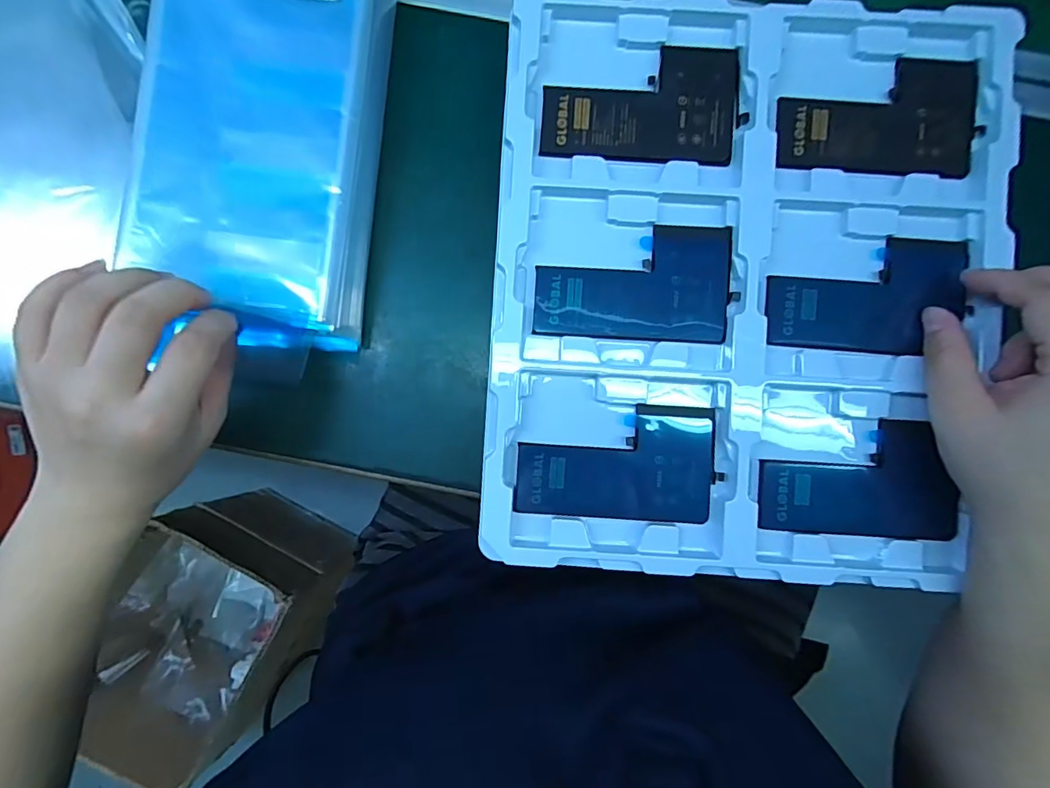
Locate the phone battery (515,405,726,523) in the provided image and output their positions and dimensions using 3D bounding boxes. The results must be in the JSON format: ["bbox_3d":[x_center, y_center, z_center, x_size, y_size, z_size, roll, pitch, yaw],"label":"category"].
[{"bbox_3d":[0.052,0.038,0.284,0.110,0.008,0.064,2,87,0],"label":"phone battery"}]

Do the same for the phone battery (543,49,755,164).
[{"bbox_3d":[0.067,-0.164,0.289,0.112,0.007,0.066,0,87,0],"label":"phone battery"}]

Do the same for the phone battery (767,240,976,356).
[{"bbox_3d":[0.194,-0.057,0.286,0.112,0.009,0.065,2,85,-2],"label":"phone battery"}]

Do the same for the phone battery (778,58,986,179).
[{"bbox_3d":[0.201,-0.157,0.285,0.114,0.005,0.066,-1,87,0],"label":"phone battery"}]

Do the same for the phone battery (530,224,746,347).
[{"bbox_3d":[0.062,-0.064,0.287,0.110,0.007,0.065,2,87,0],"label":"phone battery"}]

